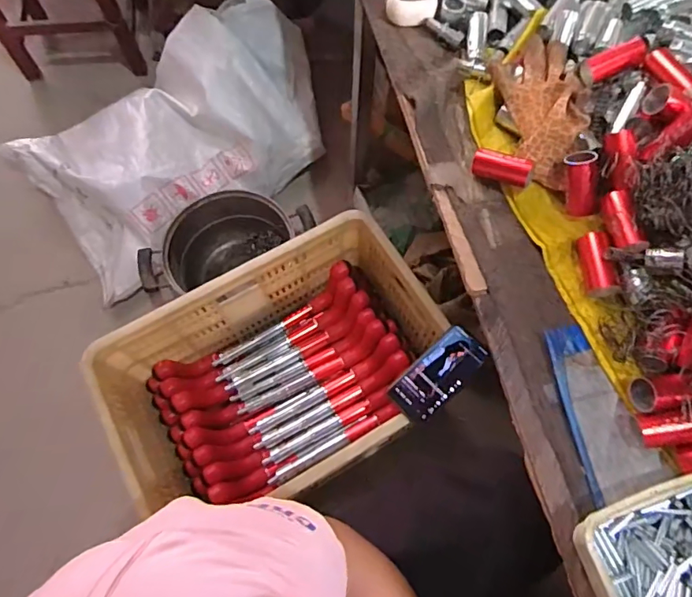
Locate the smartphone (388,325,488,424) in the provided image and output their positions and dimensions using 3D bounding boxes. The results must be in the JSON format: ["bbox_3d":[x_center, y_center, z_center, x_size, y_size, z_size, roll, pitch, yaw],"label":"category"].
[{"bbox_3d":[0.140,0.113,0.734,0.155,0.017,0.072,-42,72,-14],"label":"smartphone"}]

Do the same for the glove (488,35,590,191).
[{"bbox_3d":[0.217,-0.217,0.547,0.086,0.048,0.190,-1,68,2],"label":"glove"}]

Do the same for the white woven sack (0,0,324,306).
[{"bbox_3d":[-0.370,-0.402,1.175,0.752,0.236,0.442,-37,71,-12],"label":"white woven sack"}]

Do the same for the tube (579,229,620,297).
[{"bbox_3d":[0.254,-0.034,0.489,0.023,0.024,0.068,-2,68,1],"label":"tube"}]

